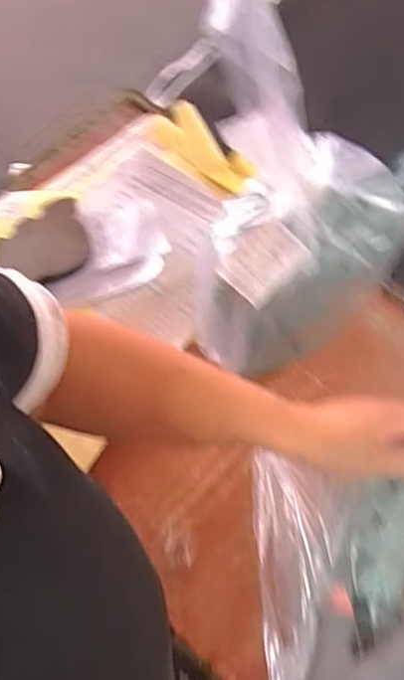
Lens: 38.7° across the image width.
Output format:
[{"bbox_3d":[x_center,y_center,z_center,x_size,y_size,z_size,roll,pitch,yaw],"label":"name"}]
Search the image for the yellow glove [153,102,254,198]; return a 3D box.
[{"bbox_3d":[-0.004,-0.257,0.780,0.072,0.019,0.158,-36,71,-15],"label":"yellow glove"}]

